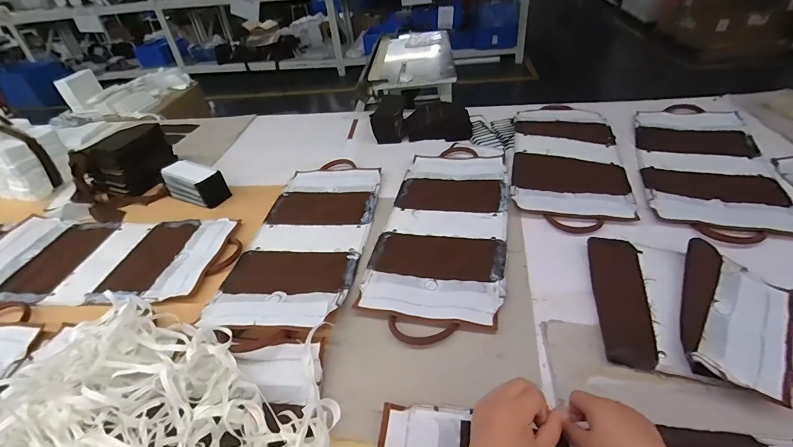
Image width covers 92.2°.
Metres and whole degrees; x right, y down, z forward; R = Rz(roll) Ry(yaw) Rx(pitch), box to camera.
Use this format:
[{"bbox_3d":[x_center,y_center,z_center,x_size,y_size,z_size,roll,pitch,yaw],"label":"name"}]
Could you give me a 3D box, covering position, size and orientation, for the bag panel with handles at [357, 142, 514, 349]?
[{"bbox_3d":[0.102,-0.002,0.792,0.245,0.017,0.568,6,39,15],"label":"bag panel with handles"}]

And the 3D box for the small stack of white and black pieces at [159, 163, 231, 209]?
[{"bbox_3d":[-0.511,-0.101,0.964,0.150,0.072,0.077,15,42,24],"label":"small stack of white and black pieces"}]

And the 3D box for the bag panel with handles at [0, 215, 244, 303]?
[{"bbox_3d":[-0.629,0.060,0.805,0.599,0.023,0.240,0,38,8],"label":"bag panel with handles"}]

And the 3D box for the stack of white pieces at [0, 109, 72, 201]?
[{"bbox_3d":[-1.055,-0.204,1.040,0.222,0.218,0.159,7,40,16],"label":"stack of white pieces"}]

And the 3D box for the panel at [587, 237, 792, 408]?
[{"bbox_3d":[0.437,0.121,0.558,0.274,0.047,0.260,10,41,20],"label":"panel"}]

